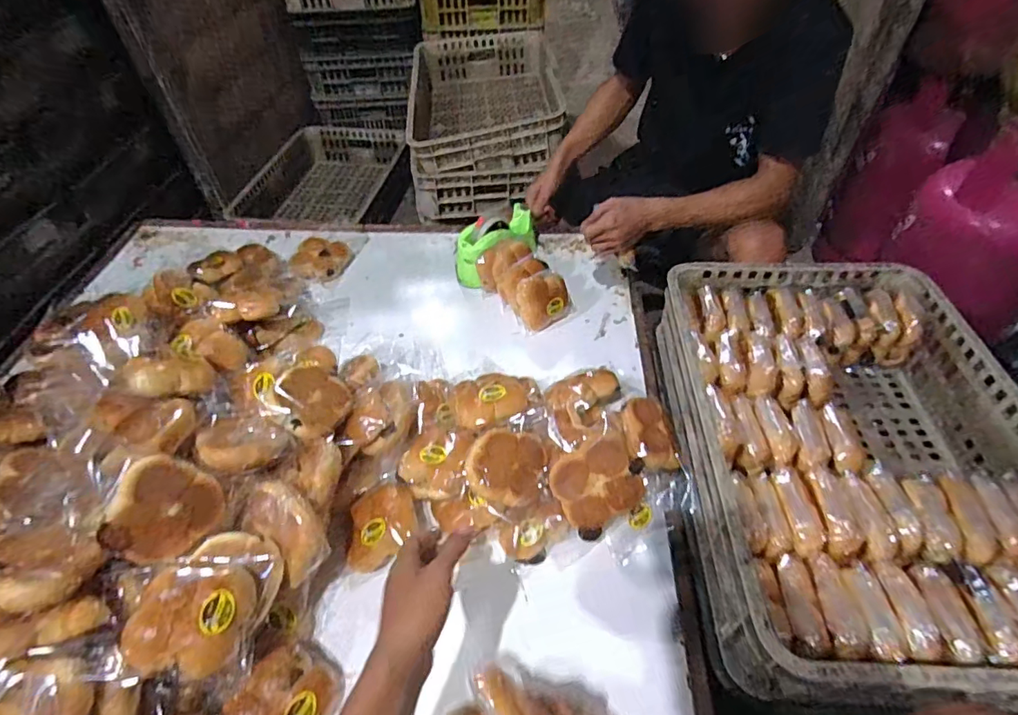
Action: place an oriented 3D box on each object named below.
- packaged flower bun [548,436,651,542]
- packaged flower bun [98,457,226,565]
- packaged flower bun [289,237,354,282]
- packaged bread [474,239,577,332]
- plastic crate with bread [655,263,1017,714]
[{"bbox_3d":[0.124,0.177,0.715,0.121,0.060,0.133,0,90,10],"label":"packaged flower bun"},{"bbox_3d":[-0.400,0.176,0.600,0.045,0.106,0.108,3,61,53],"label":"packaged flower bun"},{"bbox_3d":[-0.417,-0.215,1.145,0.106,0.048,0.119,11,49,11],"label":"packaged flower bun"},{"bbox_3d":[0.036,-0.150,1.046,0.112,0.106,0.187,-33,55,-25],"label":"packaged bread"},{"bbox_3d":[0.453,0.114,0.713,0.409,0.135,0.610,0,48,1],"label":"plastic crate with bread"}]

